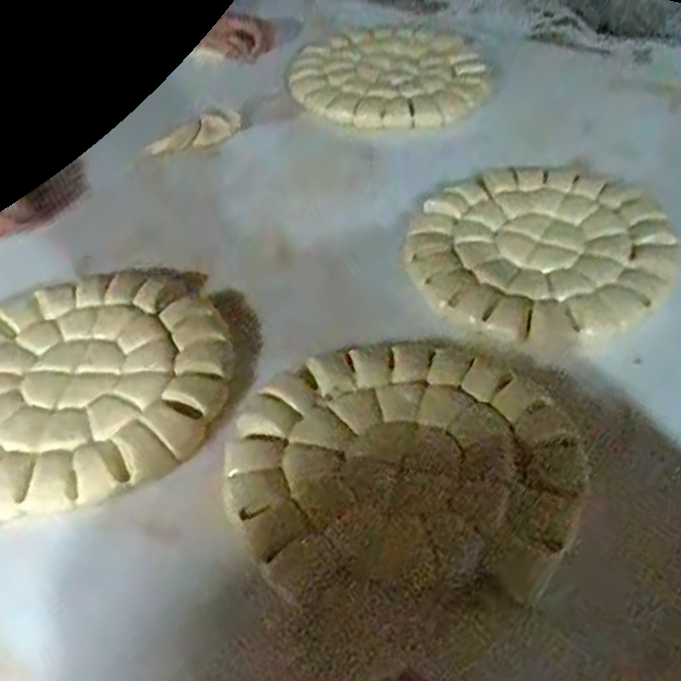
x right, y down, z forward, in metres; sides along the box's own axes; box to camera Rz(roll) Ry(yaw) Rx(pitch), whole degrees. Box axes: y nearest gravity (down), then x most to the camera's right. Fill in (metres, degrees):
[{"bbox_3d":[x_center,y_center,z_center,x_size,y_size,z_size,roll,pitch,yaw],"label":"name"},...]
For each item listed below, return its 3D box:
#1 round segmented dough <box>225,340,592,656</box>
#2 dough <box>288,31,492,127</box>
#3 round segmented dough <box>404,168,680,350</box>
[{"bbox_3d":[0.051,0.100,0.583,0.272,0.015,0.272,-1,48,2],"label":"round segmented dough"},{"bbox_3d":[0.068,-0.381,1.023,0.270,0.053,0.270,-1,48,2],"label":"dough"},{"bbox_3d":[0.203,-0.110,0.748,0.249,0.037,0.261,-1,48,2],"label":"round segmented dough"}]

